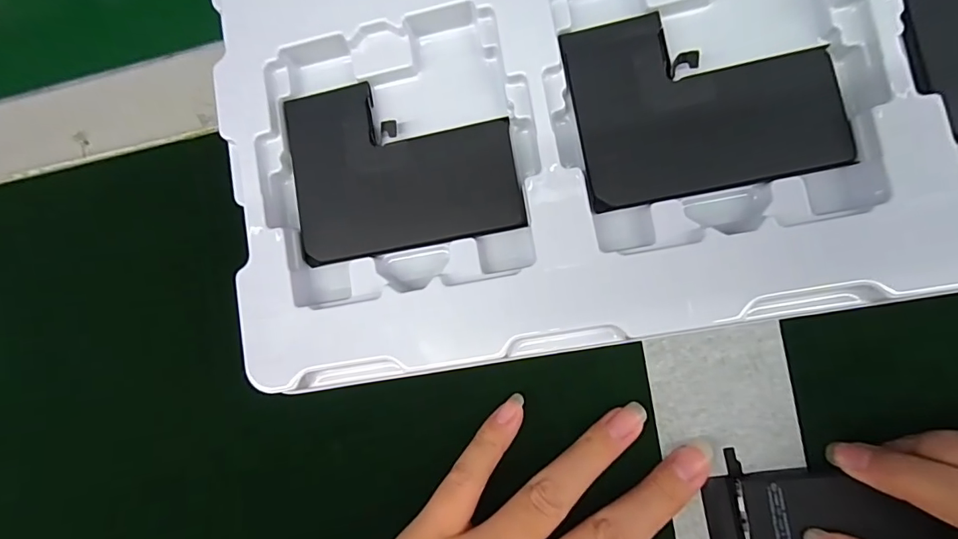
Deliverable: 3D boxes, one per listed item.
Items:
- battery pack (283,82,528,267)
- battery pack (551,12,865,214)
[{"bbox_3d":[-0.027,-0.037,0.163,0.077,0.010,0.060,-12,84,7],"label":"battery pack"},{"bbox_3d":[0.070,-0.054,0.147,0.077,0.004,0.059,-11,84,7],"label":"battery pack"}]

